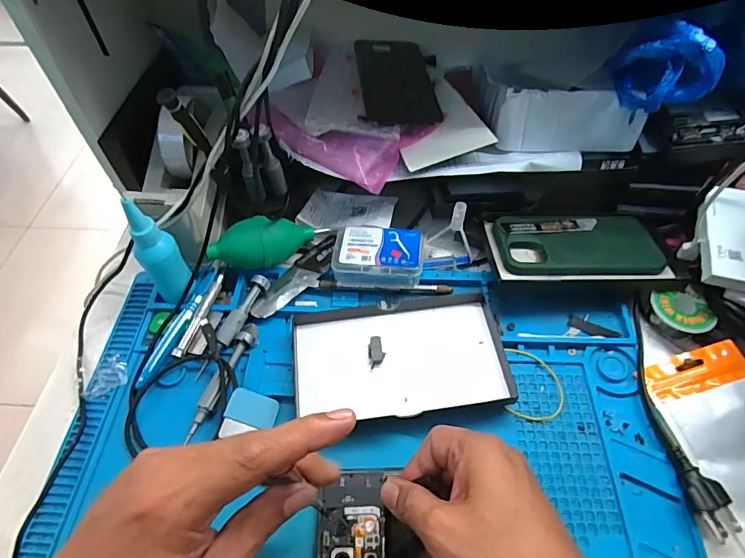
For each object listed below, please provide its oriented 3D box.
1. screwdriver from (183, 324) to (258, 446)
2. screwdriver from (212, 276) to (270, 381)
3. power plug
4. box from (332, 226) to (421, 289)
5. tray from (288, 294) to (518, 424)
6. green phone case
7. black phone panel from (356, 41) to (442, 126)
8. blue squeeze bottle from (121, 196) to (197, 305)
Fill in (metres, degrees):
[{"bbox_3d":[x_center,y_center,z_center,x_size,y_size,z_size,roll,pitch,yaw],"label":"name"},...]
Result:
[{"bbox_3d":[-0.126,0.084,0.391,0.017,0.018,0.115,13,55,11],"label":"screwdriver"},{"bbox_3d":[-0.128,0.041,0.416,0.015,0.022,0.106,20,57,16],"label":"screwdriver"},{"bbox_3d":[0.236,0.153,0.327,0.021,0.021,0.060,-6,54,-3],"label":"power plug"},{"bbox_3d":[0.006,-0.021,0.445,0.083,0.032,0.054,5,54,5],"label":"box"},{"bbox_3d":[0.023,0.070,0.399,0.177,0.024,0.100,-7,54,-3],"label":"tray"},{"bbox_3d":[0.196,-0.034,0.440,0.150,0.008,0.074,-2,52,-4],"label":"green phone case"},{"bbox_3d":[0.024,-0.214,0.486,0.075,0.012,0.157,-5,54,-2],"label":"black phone panel"},{"bbox_3d":[-0.187,-0.021,0.402,0.030,0.107,0.031,10,55,9],"label":"blue squeeze bottle"}]

